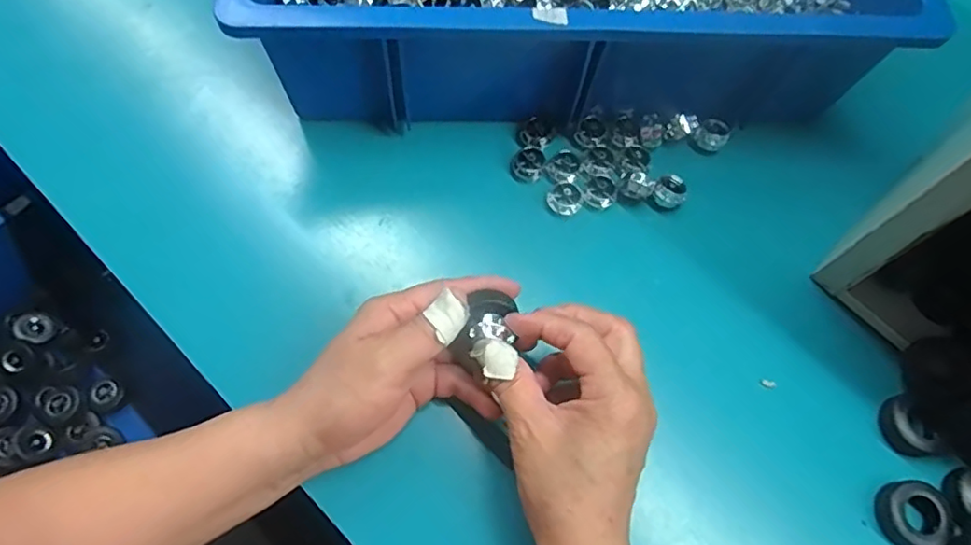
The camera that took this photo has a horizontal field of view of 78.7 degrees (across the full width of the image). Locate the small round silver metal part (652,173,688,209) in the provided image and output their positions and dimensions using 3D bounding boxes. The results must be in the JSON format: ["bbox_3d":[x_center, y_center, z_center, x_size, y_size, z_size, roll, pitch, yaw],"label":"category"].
[{"bbox_3d":[0.132,-0.056,0.424,0.022,0.019,0.018,32,69,10],"label":"small round silver metal part"}]

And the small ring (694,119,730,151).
[{"bbox_3d":[0.171,-0.103,0.448,0.023,0.020,0.018,32,69,10],"label":"small ring"}]

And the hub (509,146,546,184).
[{"bbox_3d":[0.031,-0.078,0.427,0.024,0.009,0.028,35,70,11],"label":"hub"}]

